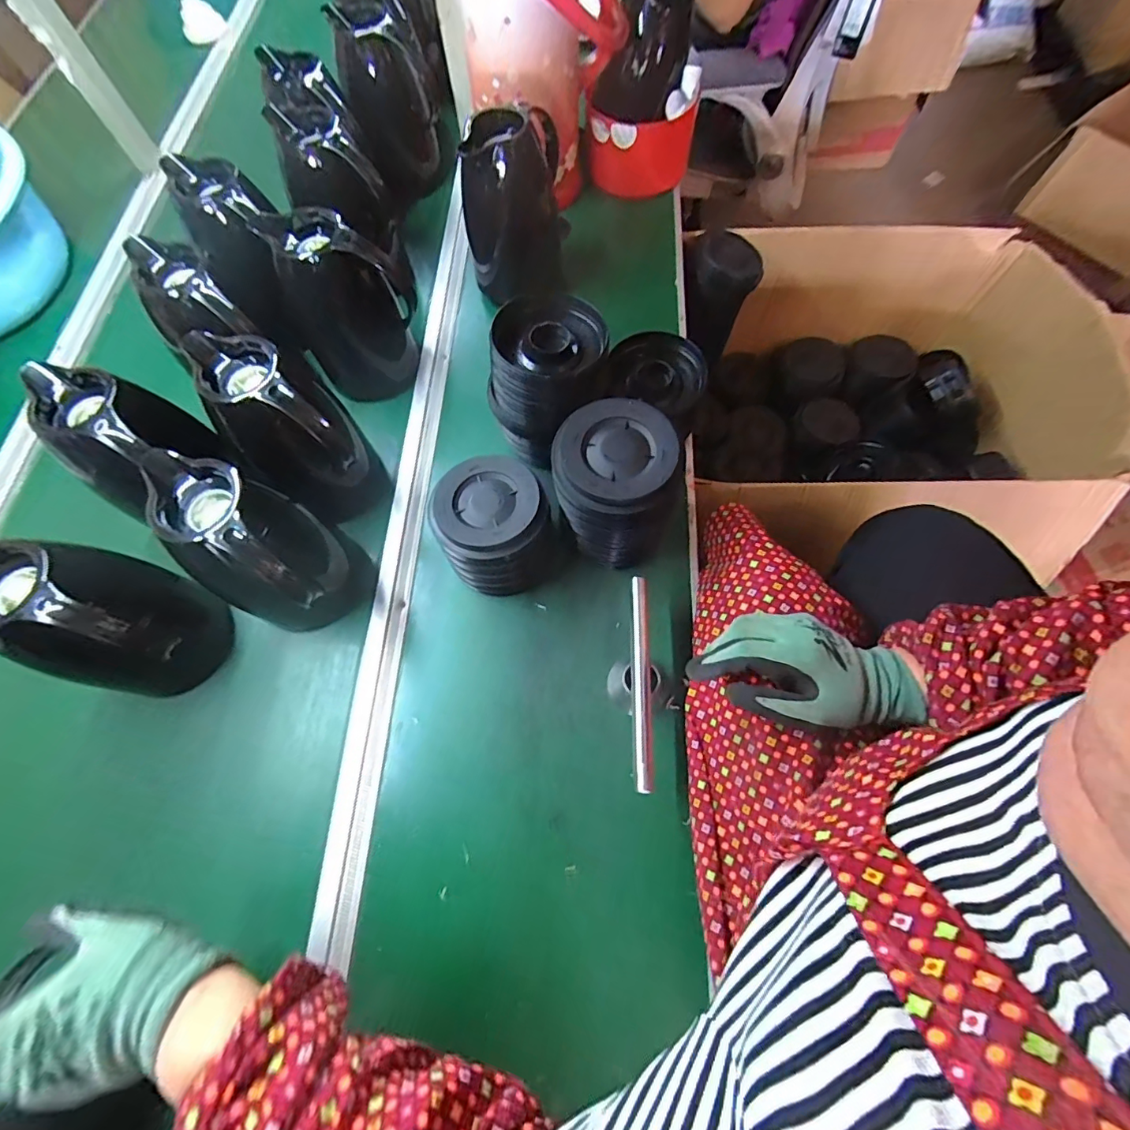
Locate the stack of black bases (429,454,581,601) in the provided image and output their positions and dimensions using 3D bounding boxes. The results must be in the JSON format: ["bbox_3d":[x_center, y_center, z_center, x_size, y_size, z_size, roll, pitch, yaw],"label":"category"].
[{"bbox_3d":[-0.070,-0.035,0.554,0.141,0.103,0.122,41,76,14],"label":"stack of black bases"}]

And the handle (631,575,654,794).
[{"bbox_3d":[0.075,0.110,0.488,0.017,0.014,0.198,0,68,2],"label":"handle"}]

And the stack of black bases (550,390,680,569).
[{"bbox_3d":[0.054,-0.078,0.534,0.126,0.157,0.119,17,70,9],"label":"stack of black bases"}]

